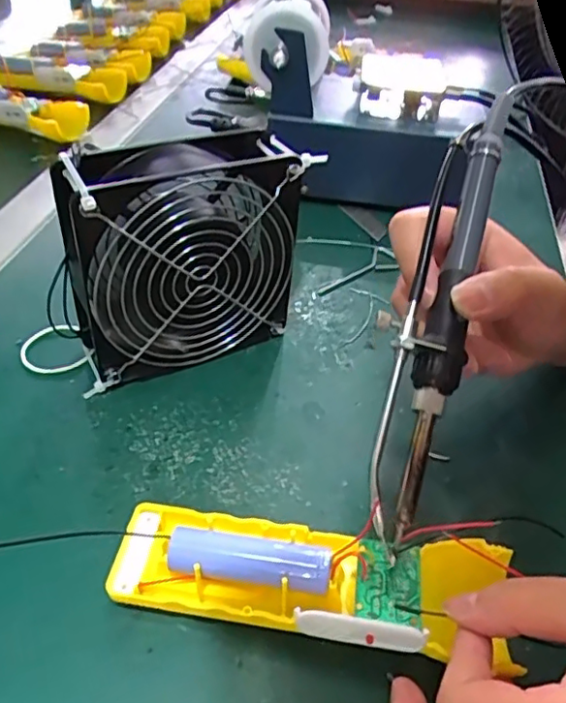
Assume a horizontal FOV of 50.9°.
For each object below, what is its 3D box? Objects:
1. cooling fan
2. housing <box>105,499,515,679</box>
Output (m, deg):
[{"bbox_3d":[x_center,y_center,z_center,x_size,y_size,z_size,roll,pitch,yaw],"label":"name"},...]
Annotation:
[{"bbox_3d":[-0.053,-0.049,0.332,0.121,0.123,0.050,-13,46,-21],"label":"cooling fan"},{"bbox_3d":[0.009,0.092,0.246,0.159,0.023,0.047,3,42,7],"label":"housing"}]

